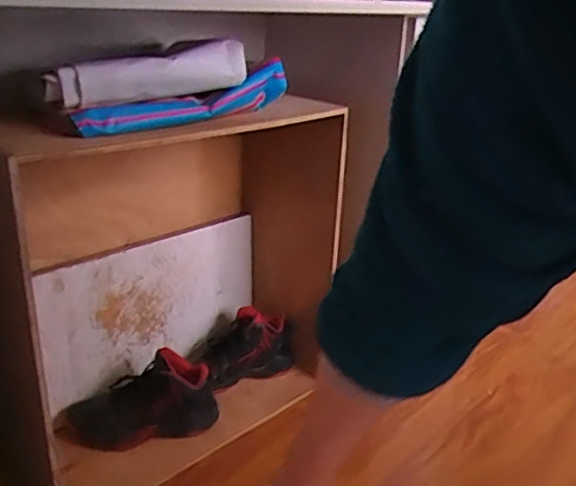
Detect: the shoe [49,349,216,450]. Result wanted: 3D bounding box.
[{"bbox_3d":[-0.284,0.298,1.125,0.287,0.131,0.107,-5,24,-18],"label":"shoe"}]

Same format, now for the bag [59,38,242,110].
[{"bbox_3d":[-0.170,-0.240,0.839,0.034,0.072,0.311,21,29,36],"label":"bag"}]

